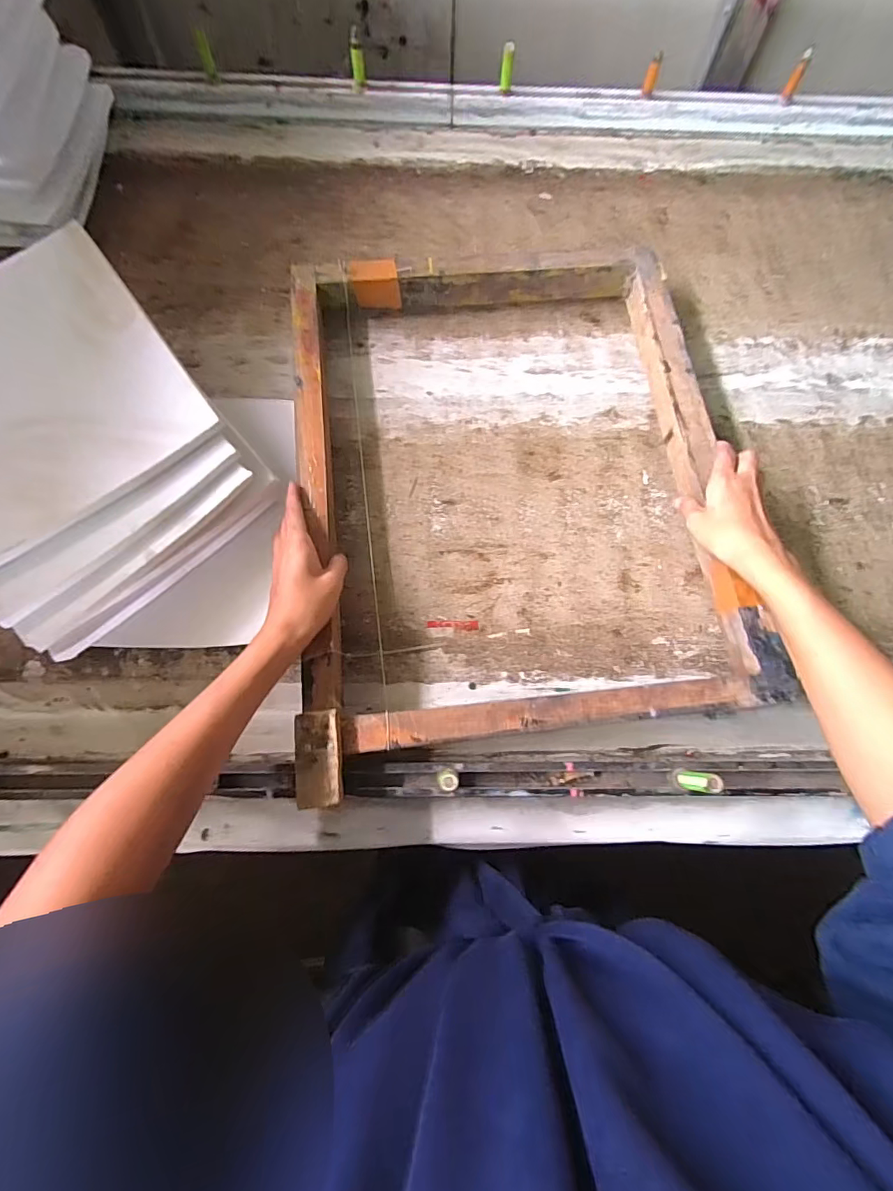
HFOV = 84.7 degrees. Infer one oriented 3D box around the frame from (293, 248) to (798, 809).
[{"bbox_3d":[0.061,-0.117,0.465,0.395,0.046,0.529,-5,73,-3],"label":"frame"}]

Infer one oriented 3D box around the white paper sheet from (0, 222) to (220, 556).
[{"bbox_3d":[-0.353,-0.173,0.412,0.227,0.019,0.254,-35,77,-11],"label":"white paper sheet"}]

